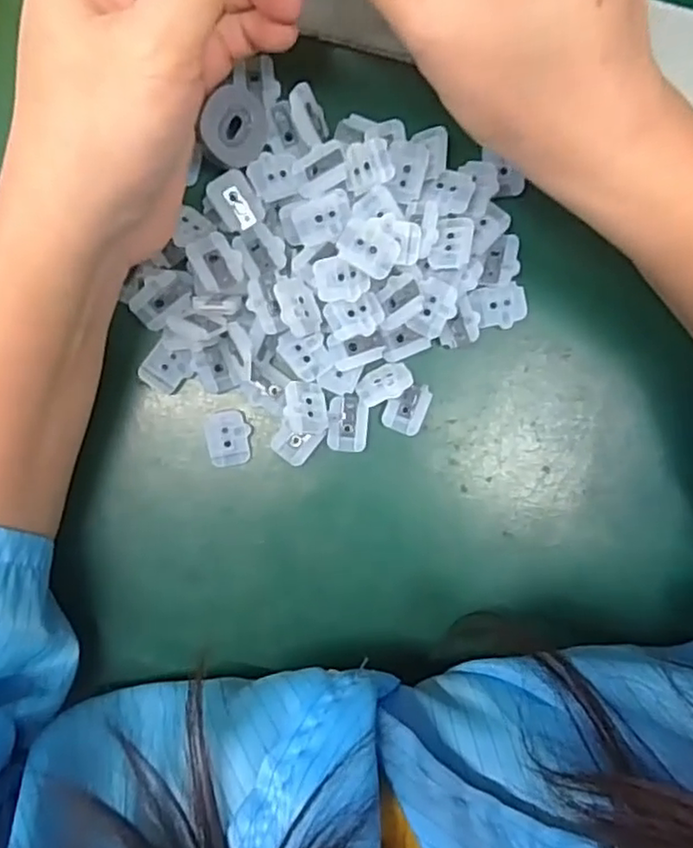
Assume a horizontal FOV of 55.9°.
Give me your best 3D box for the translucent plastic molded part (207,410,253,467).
[{"bbox_3d":[-0.046,0.006,0.257,0.016,0.006,0.021,-2,91,-1],"label":"translucent plastic molded part"}]

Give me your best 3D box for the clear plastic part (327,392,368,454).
[{"bbox_3d":[0.001,0.000,0.255,0.016,0.004,0.022,2,91,-1],"label":"clear plastic part"}]

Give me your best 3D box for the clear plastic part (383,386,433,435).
[{"bbox_3d":[0.024,-0.006,0.256,0.015,0.004,0.020,26,91,-1],"label":"clear plastic part"}]

